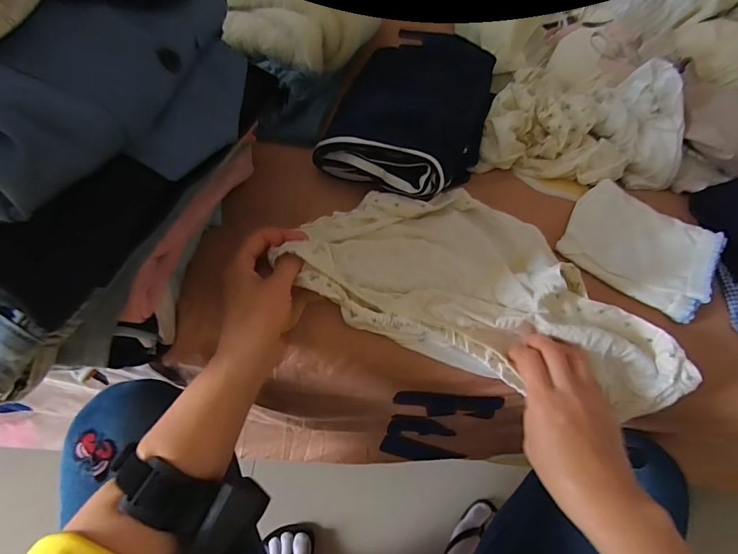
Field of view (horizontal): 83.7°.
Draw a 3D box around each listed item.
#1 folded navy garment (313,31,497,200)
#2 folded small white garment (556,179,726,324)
[{"bbox_3d":[0.065,-0.223,0.510,0.168,0.052,0.304,18,59,7],"label":"folded navy garment"},{"bbox_3d":[0.280,-0.036,0.427,0.136,0.024,0.121,31,61,14],"label":"folded small white garment"}]

